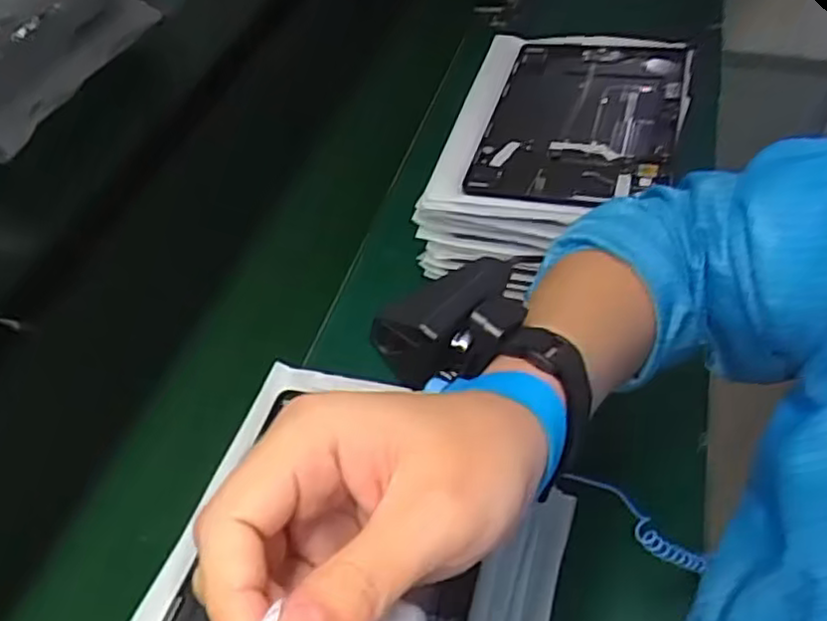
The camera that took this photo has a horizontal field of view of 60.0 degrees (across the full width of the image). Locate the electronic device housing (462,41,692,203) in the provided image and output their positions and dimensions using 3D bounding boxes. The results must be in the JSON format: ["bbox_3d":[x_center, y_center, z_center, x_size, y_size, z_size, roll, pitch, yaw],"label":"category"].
[{"bbox_3d":[0.161,-0.186,0.679,0.170,0.010,0.272,10,49,16],"label":"electronic device housing"}]

